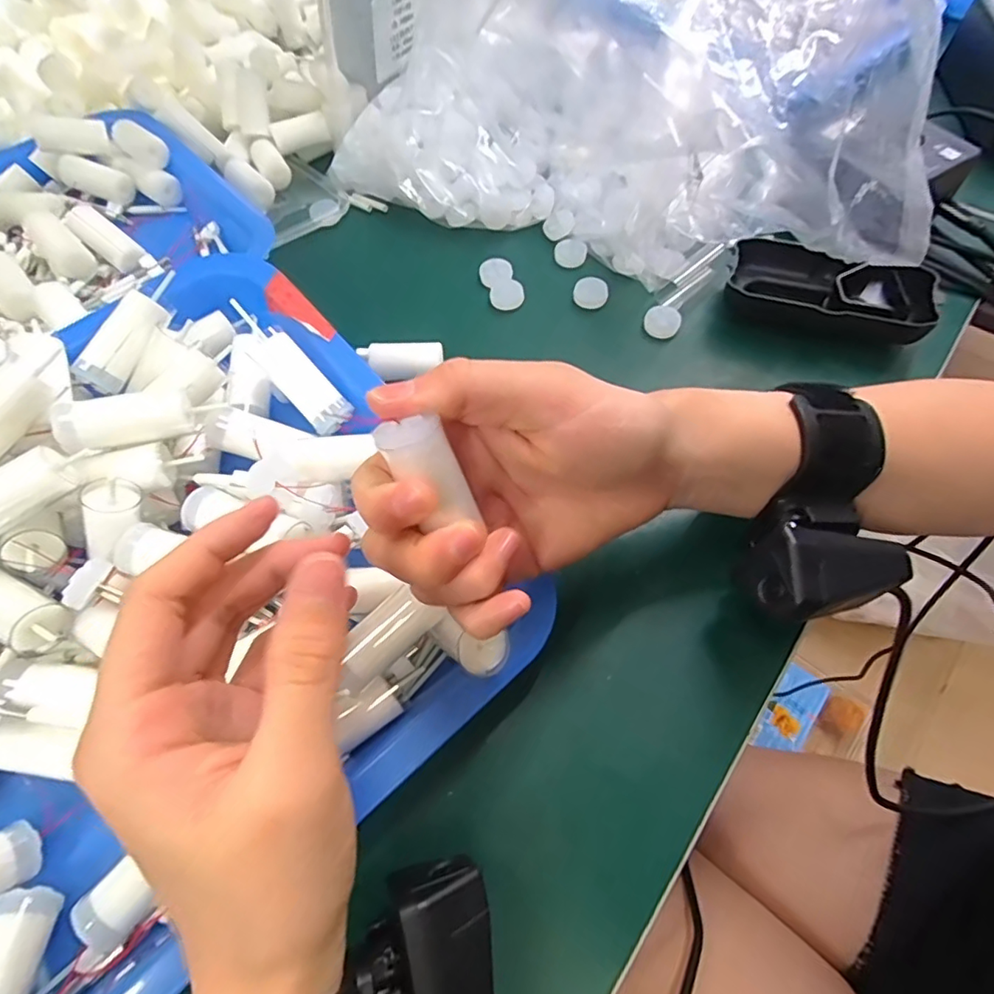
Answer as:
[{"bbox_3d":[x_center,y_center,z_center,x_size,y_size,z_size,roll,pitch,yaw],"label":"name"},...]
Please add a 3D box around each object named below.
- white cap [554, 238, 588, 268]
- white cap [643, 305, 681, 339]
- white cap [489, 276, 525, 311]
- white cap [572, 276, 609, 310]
[{"bbox_3d":[0.050,-0.164,0.370,0.022,0.009,0.021,-1,62,2],"label":"white cap"},{"bbox_3d":[0.100,-0.106,0.335,0.021,0.006,0.021,-3,81,16],"label":"white cap"},{"bbox_3d":[0.006,-0.130,0.351,0.021,0.007,0.021,-1,62,2],"label":"white cap"},{"bbox_3d":[0.059,-0.128,0.346,0.021,0.008,0.020,-1,62,2],"label":"white cap"}]

